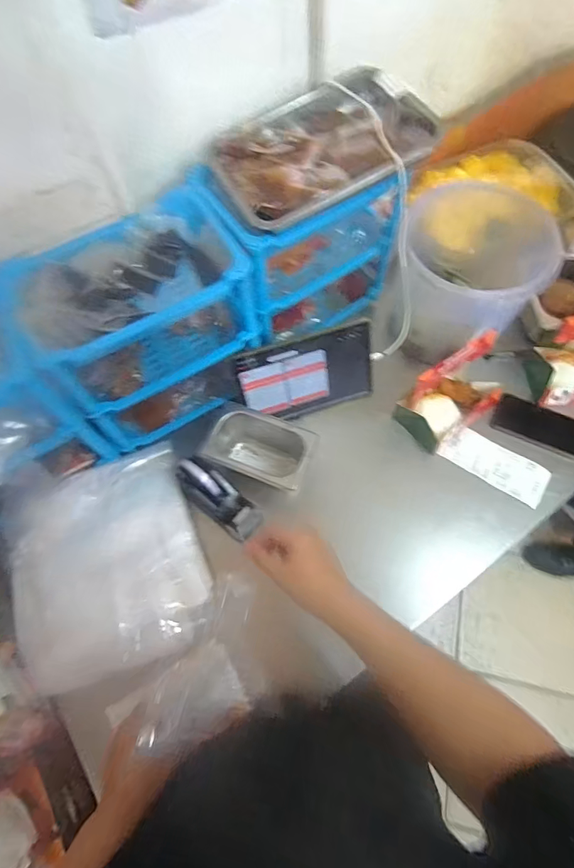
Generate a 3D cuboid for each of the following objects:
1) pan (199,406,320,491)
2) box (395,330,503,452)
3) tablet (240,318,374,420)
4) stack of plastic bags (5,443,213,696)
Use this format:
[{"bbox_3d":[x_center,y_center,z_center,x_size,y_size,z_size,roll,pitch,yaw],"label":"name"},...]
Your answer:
[{"bbox_3d":[-0.047,0.033,0.782,0.179,0.113,0.109,19,68,10],"label":"pan"},{"bbox_3d":[0.303,-0.077,0.789,0.187,0.156,0.105,-35,69,-12],"label":"box"},{"bbox_3d":[0.042,-0.103,0.807,0.239,0.157,0.014,-18,40,-4],"label":"tablet"},{"bbox_3d":[-0.286,0.202,0.707,0.281,0.057,0.323,-15,72,-19],"label":"stack of plastic bags"}]

